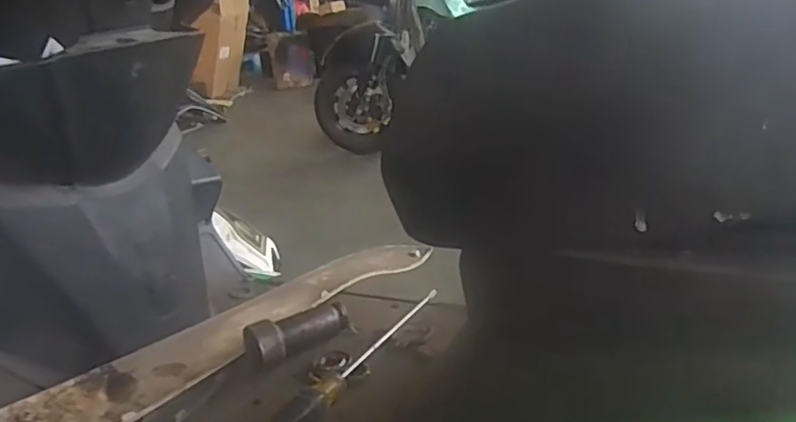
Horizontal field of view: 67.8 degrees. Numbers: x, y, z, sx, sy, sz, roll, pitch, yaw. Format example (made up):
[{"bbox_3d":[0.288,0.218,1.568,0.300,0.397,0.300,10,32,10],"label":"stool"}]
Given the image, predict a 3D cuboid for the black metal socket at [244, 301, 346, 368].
[{"bbox_3d":[-0.123,0.148,0.740,0.132,0.050,0.048,-21,28,-34],"label":"black metal socket"}]

